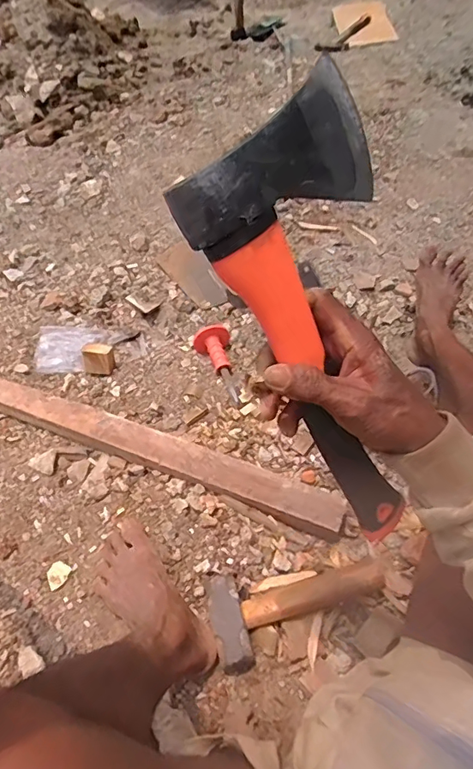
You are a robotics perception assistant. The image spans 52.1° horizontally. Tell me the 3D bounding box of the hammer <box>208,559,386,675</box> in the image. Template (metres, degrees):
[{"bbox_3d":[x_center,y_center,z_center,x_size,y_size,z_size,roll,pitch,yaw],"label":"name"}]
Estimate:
[{"bbox_3d":[0.087,0.298,0.664,0.239,0.035,0.113,-13,54,-6],"label":"hammer"}]

